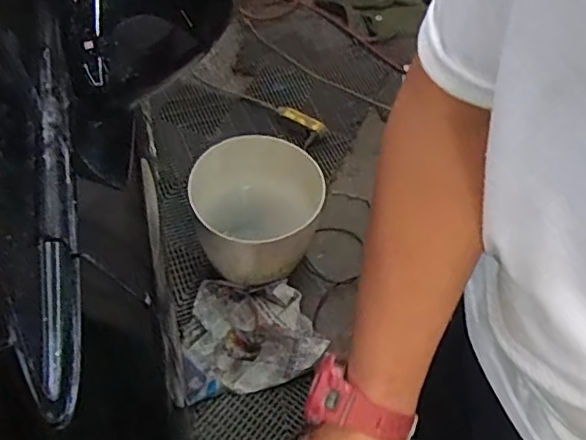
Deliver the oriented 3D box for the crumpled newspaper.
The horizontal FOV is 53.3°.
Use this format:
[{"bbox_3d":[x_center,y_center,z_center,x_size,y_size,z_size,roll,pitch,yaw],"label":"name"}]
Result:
[{"bbox_3d":[-0.109,0.262,1.417,0.327,0.088,0.287,-7,54,-10],"label":"crumpled newspaper"}]

